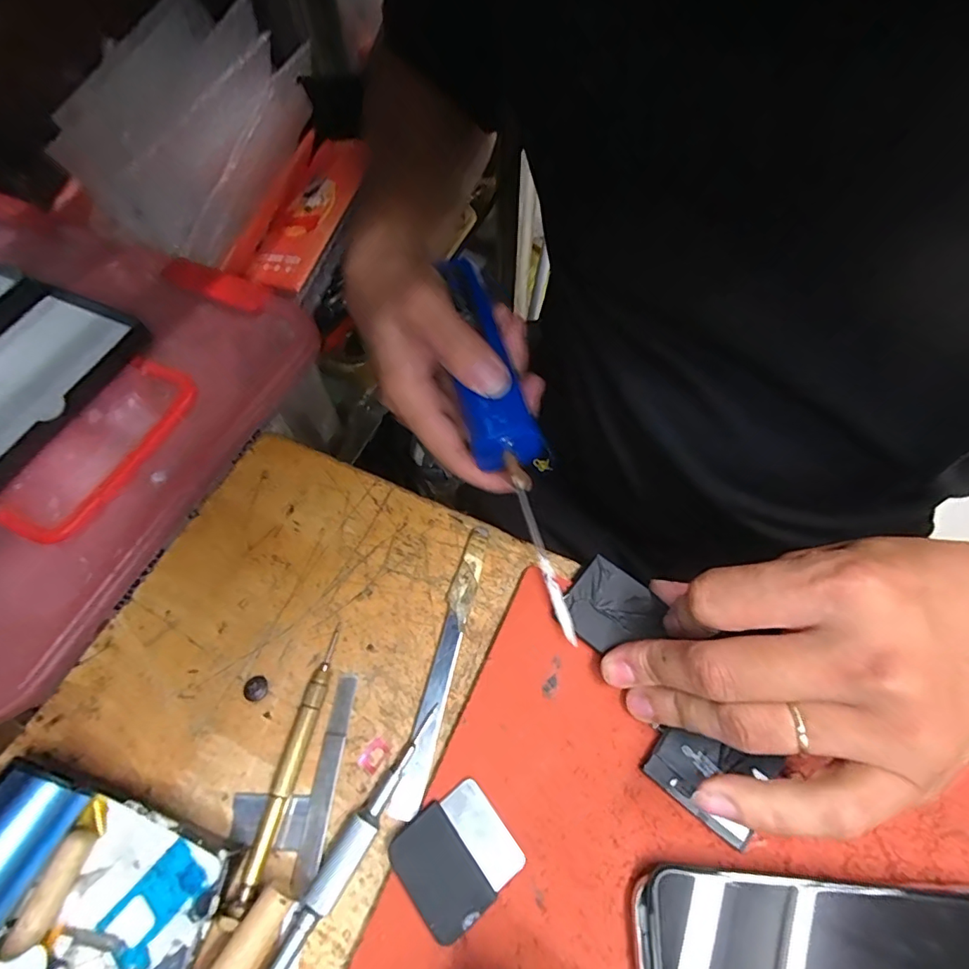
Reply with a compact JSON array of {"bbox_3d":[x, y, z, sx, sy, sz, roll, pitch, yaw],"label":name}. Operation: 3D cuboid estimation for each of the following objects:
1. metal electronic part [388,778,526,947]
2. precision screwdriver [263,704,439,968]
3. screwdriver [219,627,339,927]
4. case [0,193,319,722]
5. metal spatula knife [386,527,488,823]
[{"bbox_3d":[-0.011,0.143,0.190,0.041,0.004,0.039,-35,67,-16],"label":"metal electronic part"},{"bbox_3d":[-0.056,0.146,0.189,0.012,0.008,0.125,27,66,14],"label":"precision screwdriver"},{"bbox_3d":[-0.082,0.115,0.208,0.010,0.008,0.107,10,63,6],"label":"screwdriver"},{"bbox_3d":[-0.343,-0.066,0.336,0.362,0.059,0.315,22,65,12],"label":"case"},{"bbox_3d":[-0.019,0.080,0.229,0.012,0.004,0.129,10,66,12],"label":"metal spatula knife"}]

